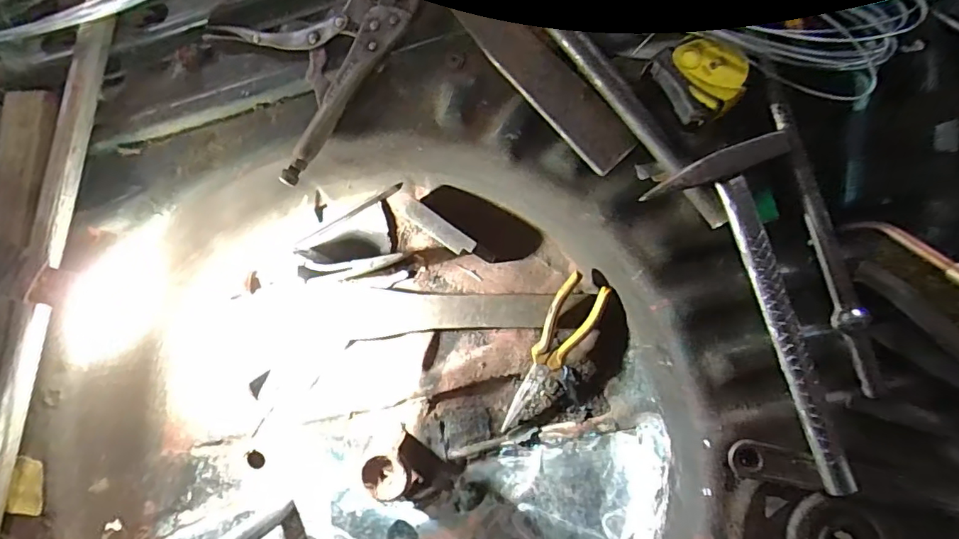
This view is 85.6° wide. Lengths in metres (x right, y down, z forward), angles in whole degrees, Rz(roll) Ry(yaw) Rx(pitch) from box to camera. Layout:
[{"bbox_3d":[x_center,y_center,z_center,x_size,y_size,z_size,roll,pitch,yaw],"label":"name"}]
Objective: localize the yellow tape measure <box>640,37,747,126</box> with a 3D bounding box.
[{"bbox_3d":[0.175,-0.149,0.409,0.060,0.034,0.062,-32,86,4],"label":"yellow tape measure"}]

